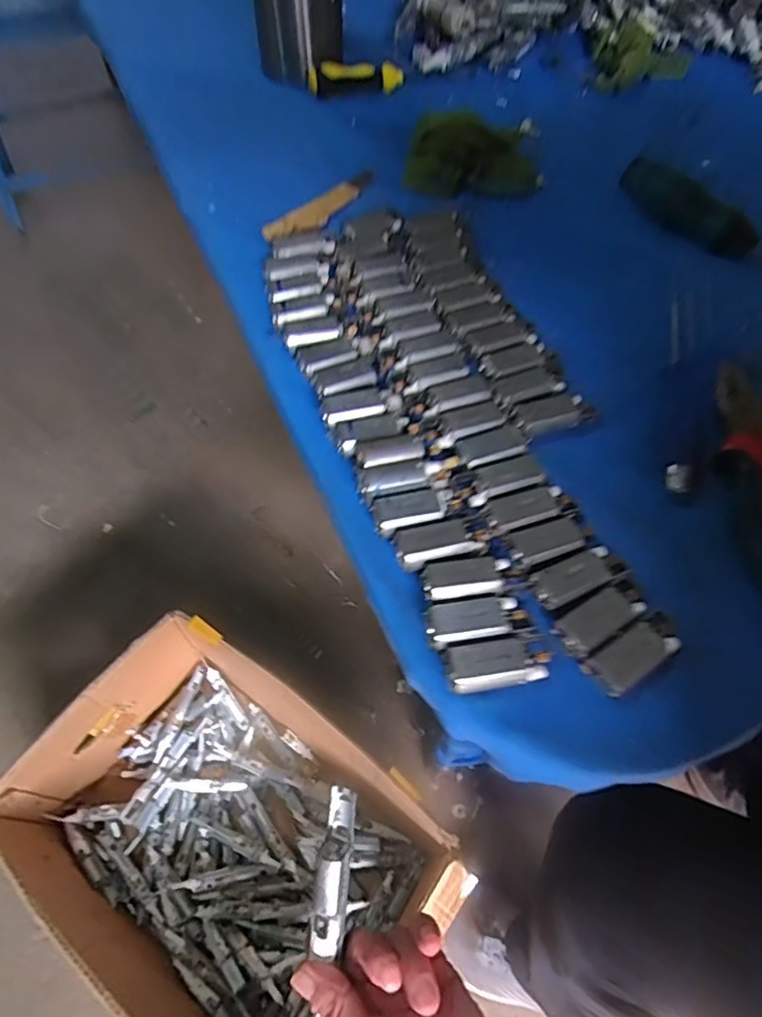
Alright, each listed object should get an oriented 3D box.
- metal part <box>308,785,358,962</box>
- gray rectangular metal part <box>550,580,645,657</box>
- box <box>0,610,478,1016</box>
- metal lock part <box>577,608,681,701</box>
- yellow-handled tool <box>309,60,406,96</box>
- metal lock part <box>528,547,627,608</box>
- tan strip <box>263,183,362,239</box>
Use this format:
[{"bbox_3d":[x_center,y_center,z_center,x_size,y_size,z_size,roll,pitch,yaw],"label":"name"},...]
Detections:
[{"bbox_3d":[-0.027,0.205,0.331,0.018,0.016,0.087,8,80,1],"label":"metal part"},{"bbox_3d":[0.102,0.048,0.268,0.045,0.004,0.019,-29,64,-20],"label":"gray rectangular metal part"},{"bbox_3d":[-0.178,0.394,0.704,0.489,0.207,0.312,33,62,16],"label":"box"},{"bbox_3d":[0.113,0.063,0.260,0.046,0.006,0.020,-27,63,-19],"label":"metal lock part"},{"bbox_3d":[-0.024,-0.391,0.533,0.085,0.022,0.022,-14,60,-12],"label":"yellow-handled tool"},{"bbox_3d":[0.095,0.031,0.278,0.045,0.004,0.019,-20,61,-15],"label":"metal lock part"},{"bbox_3d":[-0.049,-0.223,0.438,0.022,0.005,0.091,37,63,18],"label":"tan strip"}]

